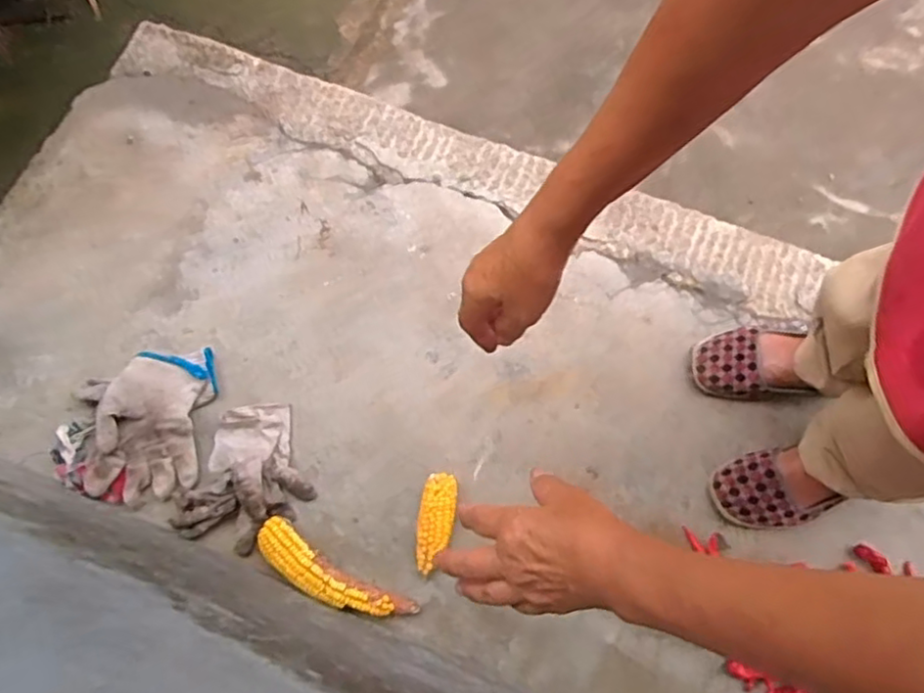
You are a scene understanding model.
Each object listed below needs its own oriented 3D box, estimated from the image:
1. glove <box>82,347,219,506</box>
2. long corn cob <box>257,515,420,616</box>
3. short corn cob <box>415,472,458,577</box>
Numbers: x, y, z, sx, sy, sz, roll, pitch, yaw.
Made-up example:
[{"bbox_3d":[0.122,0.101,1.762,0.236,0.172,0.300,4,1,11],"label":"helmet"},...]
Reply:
[{"bbox_3d":[-0.370,0.090,0.766,0.128,0.051,0.186,6,74,2],"label":"glove"},{"bbox_3d":[-0.144,0.257,0.710,0.185,0.041,0.048,32,77,9],"label":"long corn cob"},{"bbox_3d":[-0.030,0.200,0.733,0.040,0.038,0.109,9,74,3],"label":"short corn cob"}]

